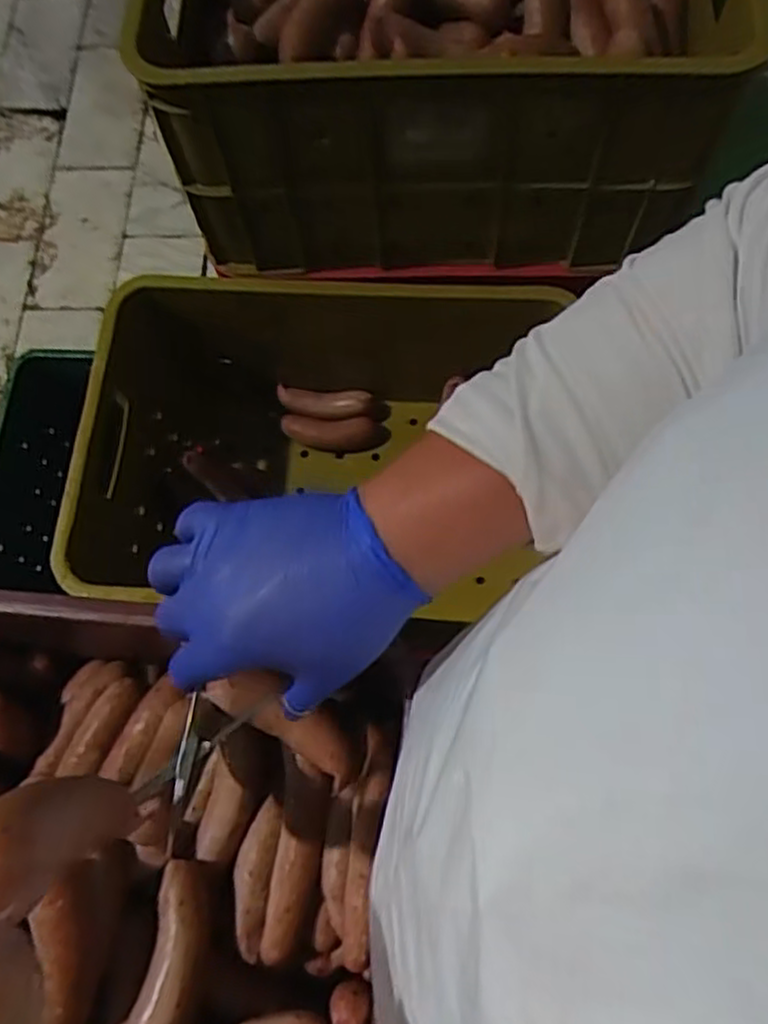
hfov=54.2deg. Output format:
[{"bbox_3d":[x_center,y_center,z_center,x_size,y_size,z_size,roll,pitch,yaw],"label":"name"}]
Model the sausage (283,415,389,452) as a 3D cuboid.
[{"bbox_3d":[-0.065,-0.103,0.984,0.139,0.030,0.037,5,71,3],"label":"sausage"}]

